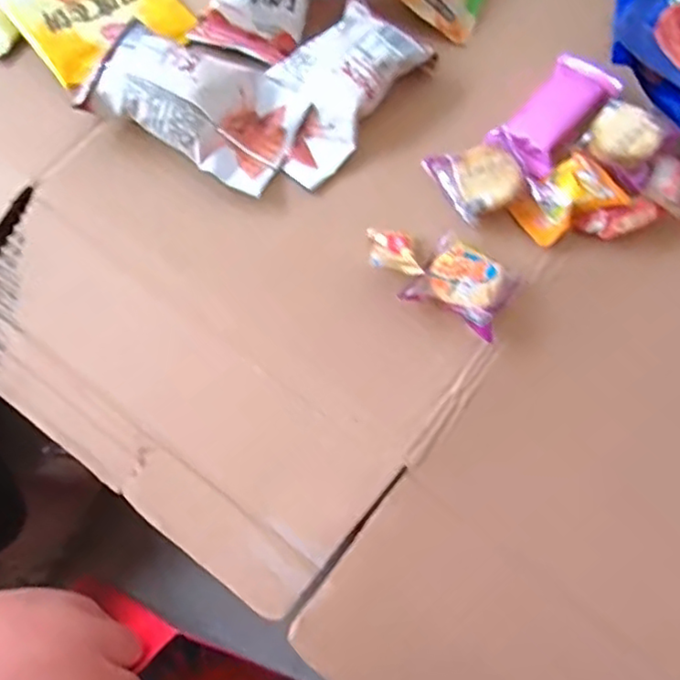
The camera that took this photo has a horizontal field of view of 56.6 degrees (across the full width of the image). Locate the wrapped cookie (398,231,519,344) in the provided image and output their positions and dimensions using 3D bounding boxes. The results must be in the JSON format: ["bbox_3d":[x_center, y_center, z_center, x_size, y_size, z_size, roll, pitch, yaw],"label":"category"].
[{"bbox_3d":[0.073,-0.031,0.370,0.055,0.021,0.045,28,72,7],"label":"wrapped cookie"}]

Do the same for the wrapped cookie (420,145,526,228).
[{"bbox_3d":[0.086,-0.102,0.392,0.044,0.023,0.051,-25,73,-10],"label":"wrapped cookie"}]

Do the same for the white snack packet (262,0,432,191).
[{"bbox_3d":[-0.005,-0.162,0.403,0.069,0.033,0.114,40,74,11],"label":"white snack packet"}]

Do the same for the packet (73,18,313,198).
[{"bbox_3d":[-0.088,-0.149,0.393,0.121,0.038,0.078,26,72,7],"label":"packet"}]

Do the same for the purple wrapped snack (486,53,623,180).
[{"bbox_3d":[0.140,-0.146,0.413,0.043,0.018,0.094,40,74,11],"label":"purple wrapped snack"}]

